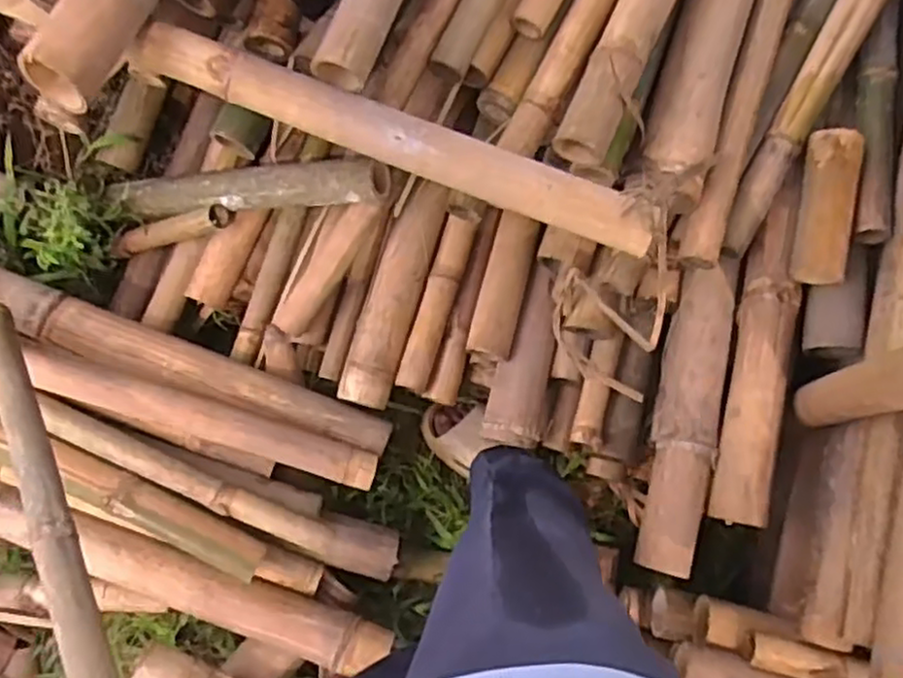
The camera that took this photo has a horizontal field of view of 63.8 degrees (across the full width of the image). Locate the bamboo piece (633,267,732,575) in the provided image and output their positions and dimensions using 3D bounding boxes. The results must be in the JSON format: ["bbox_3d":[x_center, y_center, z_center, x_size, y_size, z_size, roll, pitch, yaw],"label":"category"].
[{"bbox_3d":[0.298,0.099,0.927,0.070,0.076,0.377,14,81,-1],"label":"bamboo piece"}]

